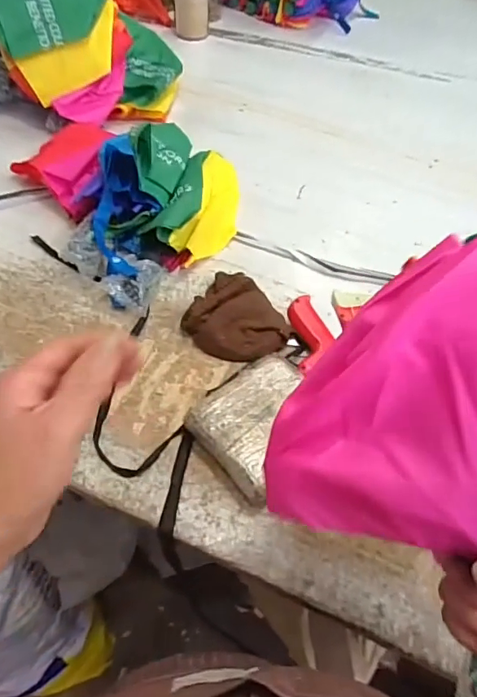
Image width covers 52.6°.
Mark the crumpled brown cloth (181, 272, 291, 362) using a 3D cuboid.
[{"bbox_3d":[-0.009,-0.041,0.632,0.113,0.034,0.144,-30,61,-22],"label":"crumpled brown cloth"}]

